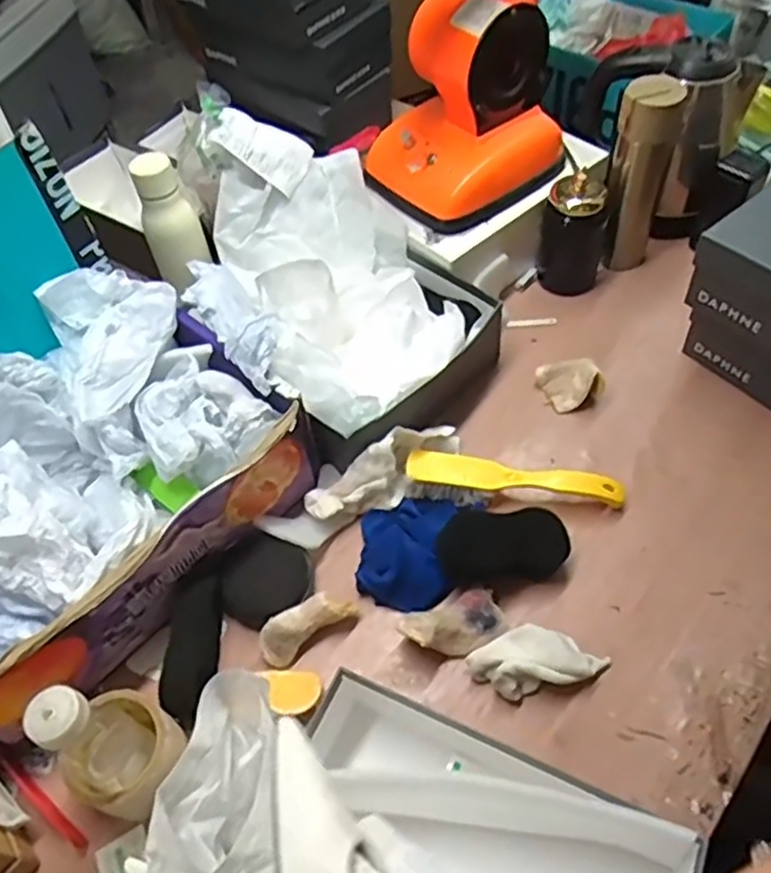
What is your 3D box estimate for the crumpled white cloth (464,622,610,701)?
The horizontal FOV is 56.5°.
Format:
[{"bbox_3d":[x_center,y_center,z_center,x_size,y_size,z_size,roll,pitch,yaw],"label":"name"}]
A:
[{"bbox_3d":[0.138,0.202,0.652,0.122,0.041,0.053,-10,54,-2],"label":"crumpled white cloth"}]

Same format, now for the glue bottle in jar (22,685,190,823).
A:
[{"bbox_3d":[-0.216,0.237,0.558,0.071,0.162,0.084,22,59,20],"label":"glue bottle in jar"}]

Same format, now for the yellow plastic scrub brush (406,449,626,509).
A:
[{"bbox_3d":[0.137,0.051,0.764,0.227,0.039,0.045,6,55,10],"label":"yellow plastic scrub brush"}]

